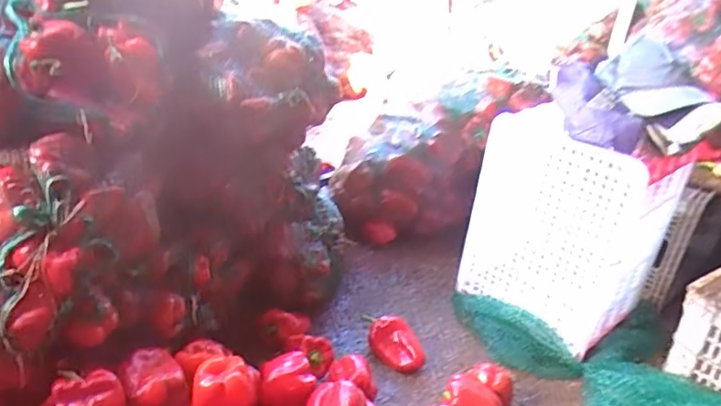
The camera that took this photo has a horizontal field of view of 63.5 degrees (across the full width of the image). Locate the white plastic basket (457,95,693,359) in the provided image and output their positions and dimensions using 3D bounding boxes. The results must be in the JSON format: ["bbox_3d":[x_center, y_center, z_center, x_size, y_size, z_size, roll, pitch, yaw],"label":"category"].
[{"bbox_3d":[0.490,0.032,1.362,0.321,0.428,0.340,-16,35,-39],"label":"white plastic basket"}]

